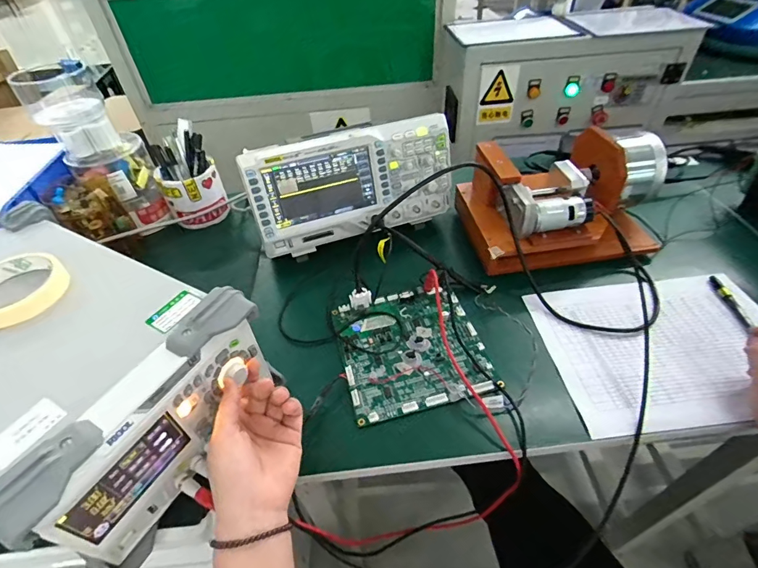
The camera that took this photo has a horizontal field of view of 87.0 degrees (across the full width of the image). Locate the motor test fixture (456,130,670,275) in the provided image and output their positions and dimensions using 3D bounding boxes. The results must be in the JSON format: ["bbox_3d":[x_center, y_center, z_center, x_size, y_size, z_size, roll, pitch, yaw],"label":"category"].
[{"bbox_3d":[0.286,-0.138,0.626,0.269,0.144,0.202,-7,46,-3],"label":"motor test fixture"}]

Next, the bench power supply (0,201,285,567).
[{"bbox_3d":[-0.345,0.075,0.427,0.386,0.131,0.228,17,49,19],"label":"bench power supply"}]

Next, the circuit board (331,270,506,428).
[{"bbox_3d":[0.040,0.072,0.523,0.179,0.036,0.189,-12,46,-8],"label":"circuit board"}]

